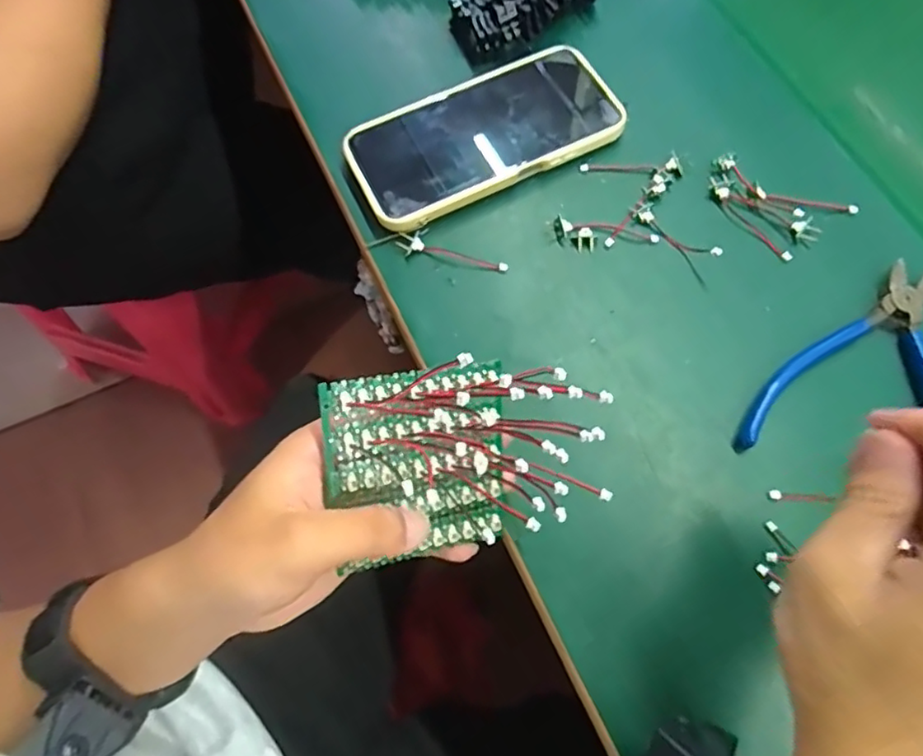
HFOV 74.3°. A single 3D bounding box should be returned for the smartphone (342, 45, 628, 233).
[{"bbox_3d":[0.013,-0.154,0.388,0.167,0.017,0.084,-25,70,-8],"label":"smartphone"}]

